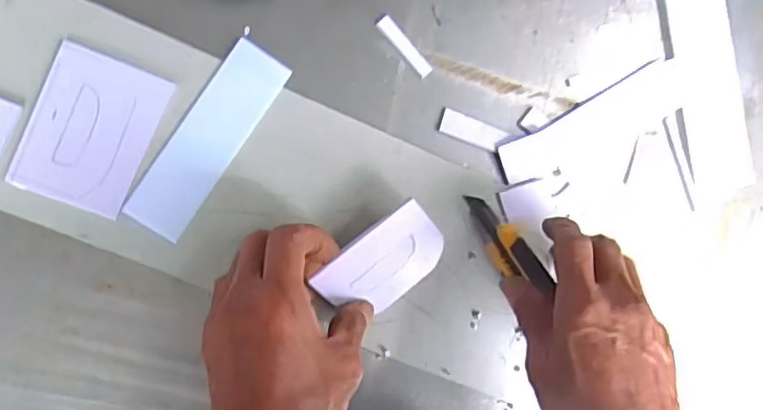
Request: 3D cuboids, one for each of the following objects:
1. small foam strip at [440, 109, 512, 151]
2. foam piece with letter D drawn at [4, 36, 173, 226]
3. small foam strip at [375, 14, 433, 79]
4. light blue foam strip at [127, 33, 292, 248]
[{"bbox_3d":[0.065,-0.051,0.421,0.048,0.004,0.017,21,86,-9],"label":"small foam strip"},{"bbox_3d":[-0.179,-0.045,0.373,0.069,0.004,0.092,23,85,-9],"label":"foam piece with letter D drawn"},{"bbox_3d":[0.016,-0.109,0.413,0.011,0.004,0.050,-43,96,-8],"label":"small foam strip"},{"bbox_3d":[-0.110,-0.042,0.386,0.038,0.004,0.133,33,84,-8],"label":"light blue foam strip"}]

